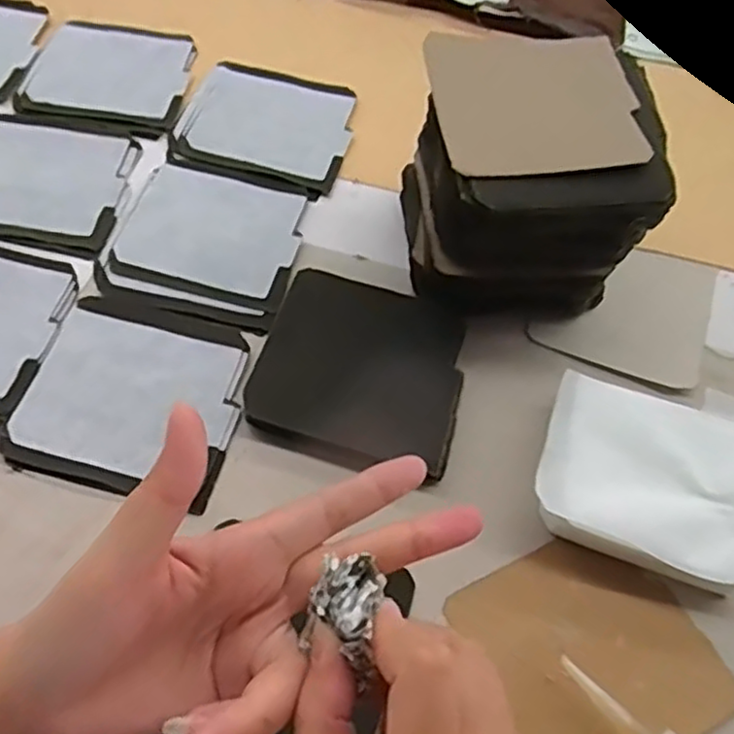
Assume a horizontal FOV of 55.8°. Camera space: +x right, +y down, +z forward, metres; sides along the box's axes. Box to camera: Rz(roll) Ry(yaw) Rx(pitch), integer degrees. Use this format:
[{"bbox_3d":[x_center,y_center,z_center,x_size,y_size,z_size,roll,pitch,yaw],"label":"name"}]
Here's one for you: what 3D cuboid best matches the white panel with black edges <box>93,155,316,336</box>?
[{"bbox_3d":[-0.123,-0.101,0.540,0.138,0.006,0.140,15,62,5],"label":"white panel with black edges"}]

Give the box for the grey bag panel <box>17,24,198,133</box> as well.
[{"bbox_3d":[-0.230,-0.264,0.624,0.135,0.006,0.129,10,61,2],"label":"grey bag panel"}]

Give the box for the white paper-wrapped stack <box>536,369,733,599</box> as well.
[{"bbox_3d":[0.183,0.073,0.449,0.142,0.036,0.107,18,62,6],"label":"white paper-wrapped stack"}]

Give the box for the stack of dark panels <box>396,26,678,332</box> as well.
[{"bbox_3d":[0.109,-0.125,0.491,0.144,0.136,0.138,-5,62,-6],"label":"stack of dark panels"}]

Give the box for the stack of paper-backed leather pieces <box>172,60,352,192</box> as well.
[{"bbox_3d":[-0.084,-0.219,0.613,0.144,0.008,0.124,17,62,6],"label":"stack of paper-backed leather pieces"}]

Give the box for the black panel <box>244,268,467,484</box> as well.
[{"bbox_3d":[-0.002,0.001,0.486,0.138,0.020,0.131,14,61,4],"label":"black panel"}]

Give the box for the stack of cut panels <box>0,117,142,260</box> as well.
[{"bbox_3d":[-0.264,-0.152,0.559,0.143,0.005,0.125,12,61,3],"label":"stack of cut panels"}]

